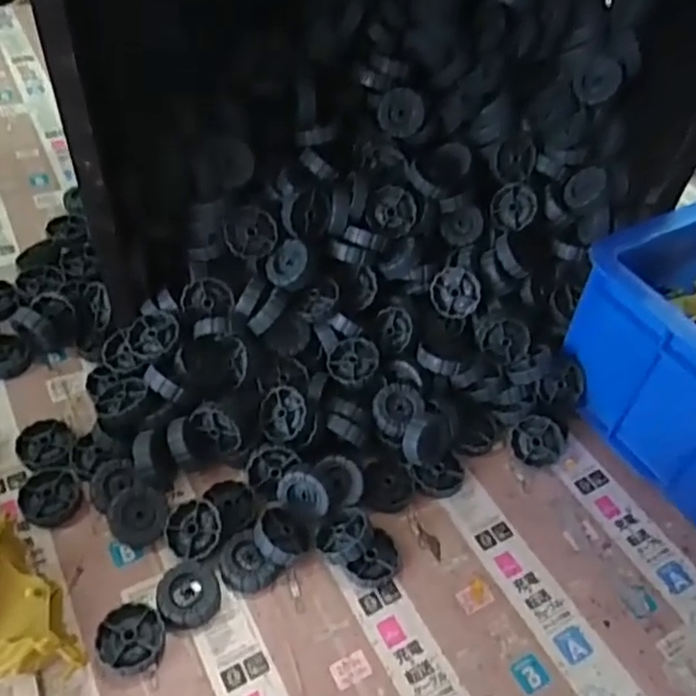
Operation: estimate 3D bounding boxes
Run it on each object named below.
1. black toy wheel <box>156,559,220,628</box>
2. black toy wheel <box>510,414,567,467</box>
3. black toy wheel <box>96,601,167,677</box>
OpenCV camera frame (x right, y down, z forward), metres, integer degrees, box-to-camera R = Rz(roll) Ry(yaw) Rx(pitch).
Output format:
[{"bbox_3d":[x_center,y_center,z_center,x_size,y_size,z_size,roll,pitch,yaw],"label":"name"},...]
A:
[{"bbox_3d":[-0.098,0.154,0.422,0.036,0.013,0.040,-4,50,-9],"label":"black toy wheel"},{"bbox_3d":[0.144,0.071,0.512,0.038,0.014,0.037,-6,70,16],"label":"black toy wheel"},{"bbox_3d":[-0.128,0.171,0.400,0.037,0.013,0.037,3,49,-3],"label":"black toy wheel"}]

